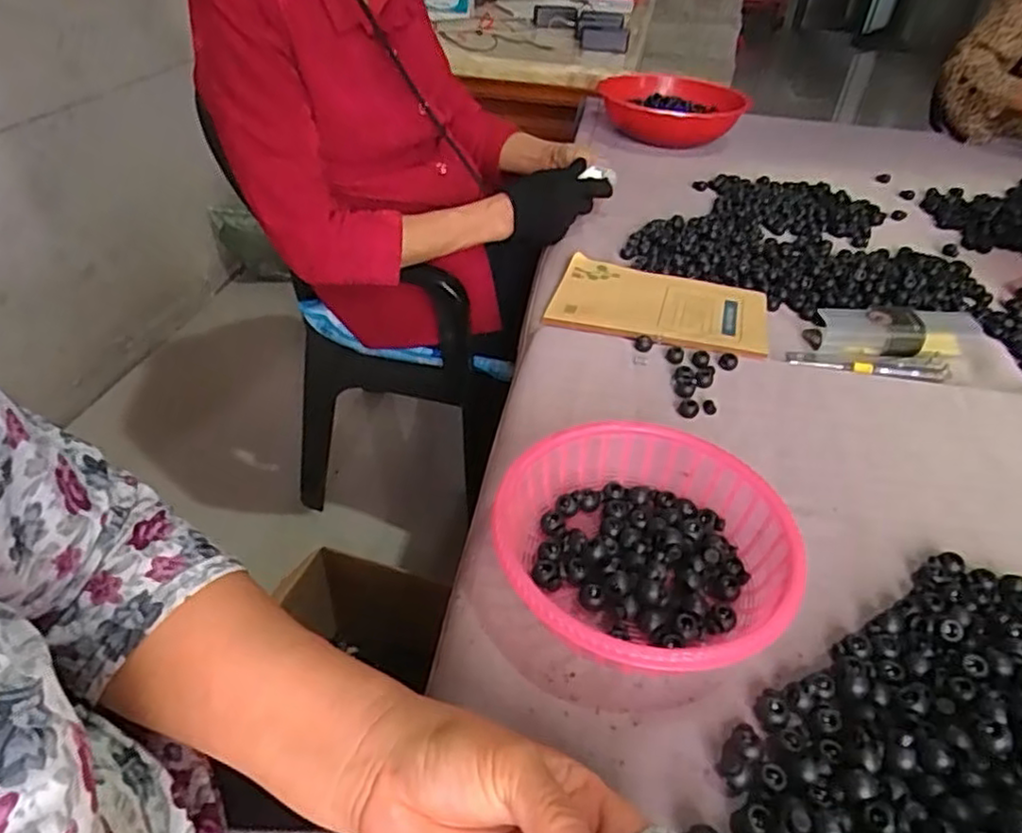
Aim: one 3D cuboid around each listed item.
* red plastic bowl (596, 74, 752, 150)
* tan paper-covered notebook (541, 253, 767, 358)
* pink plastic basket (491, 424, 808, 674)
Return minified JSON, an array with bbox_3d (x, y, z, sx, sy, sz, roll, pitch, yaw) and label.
[{"bbox_3d":[0.263,-0.503,1.129,0.218,0.075,0.219,2,39,-2],"label":"red plastic bowl"},{"bbox_3d":[0.147,-0.111,0.677,0.206,0.011,0.148,14,40,13],"label":"tan paper-covered notebook"},{"bbox_3d":[0.077,0.081,0.399,0.163,0.055,0.170,10,39,8],"label":"pink plastic basket"}]

